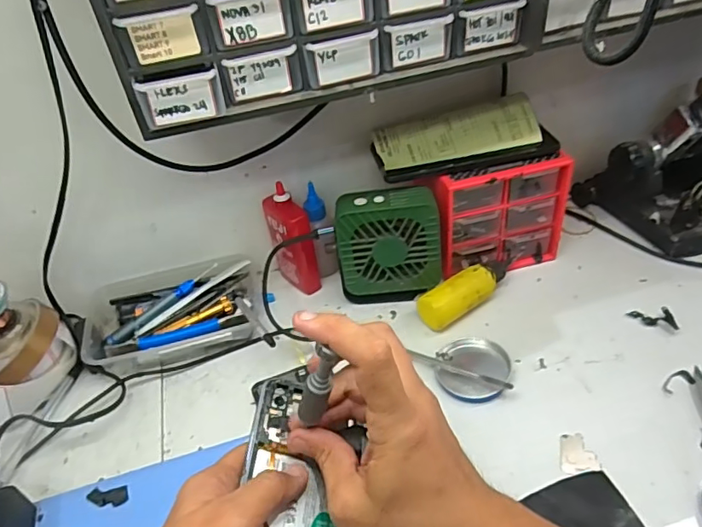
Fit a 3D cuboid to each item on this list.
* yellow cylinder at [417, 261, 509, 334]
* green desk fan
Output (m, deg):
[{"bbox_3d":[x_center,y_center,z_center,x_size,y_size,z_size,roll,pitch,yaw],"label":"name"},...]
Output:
[{"bbox_3d":[0.115,0.031,0.525,0.102,0.035,0.034,-26,43,-21],"label":"yellow cylinder"},{"bbox_3d":[0.039,-0.015,0.527,0.099,0.114,0.046,-2,40,7],"label":"green desk fan"}]

